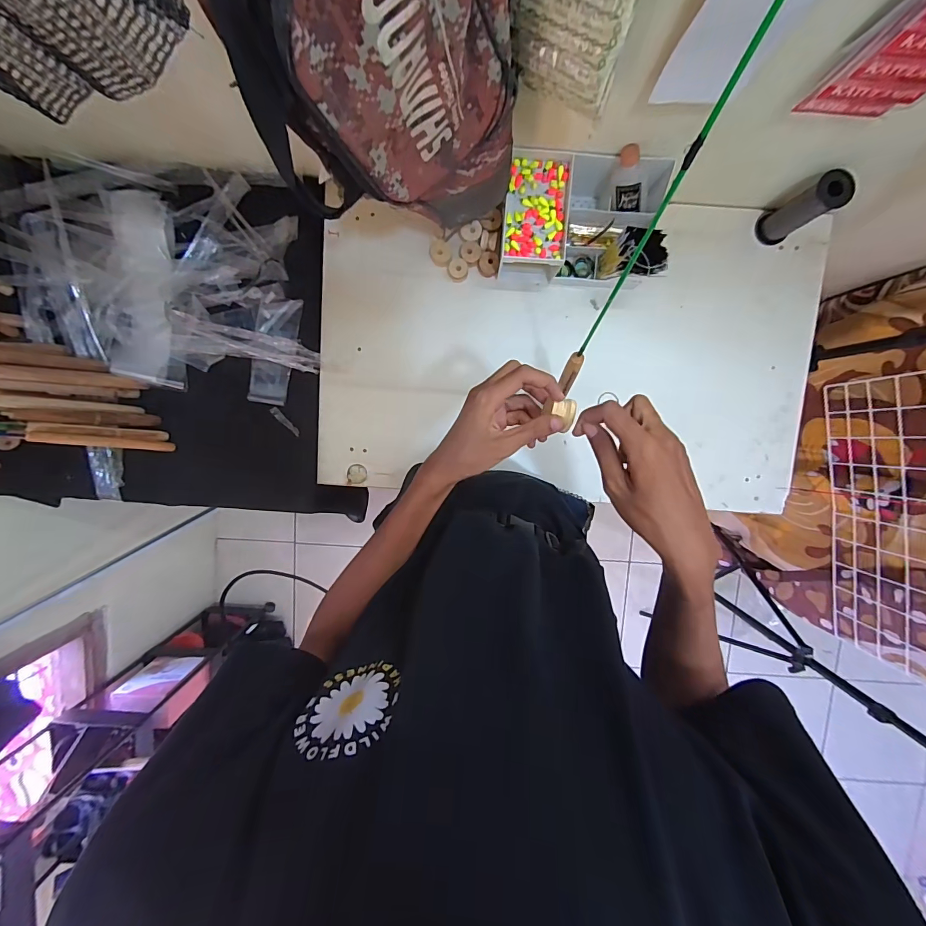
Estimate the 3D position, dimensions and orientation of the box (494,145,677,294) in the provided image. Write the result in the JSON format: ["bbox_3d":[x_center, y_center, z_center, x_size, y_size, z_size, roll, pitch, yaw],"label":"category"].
[{"bbox_3d":[0.179,-0.373,0.620,0.236,0.107,0.175,5,96,-1],"label":"box"}]

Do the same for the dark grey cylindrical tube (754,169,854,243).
[{"bbox_3d":[0.509,-0.380,0.605,0.050,0.134,0.050,-24,95,2],"label":"dark grey cylindrical tube"}]

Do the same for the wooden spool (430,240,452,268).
[{"bbox_3d":[-0.036,-0.337,0.646,0.035,0.009,0.038,0,96,0],"label":"wooden spool"}]

